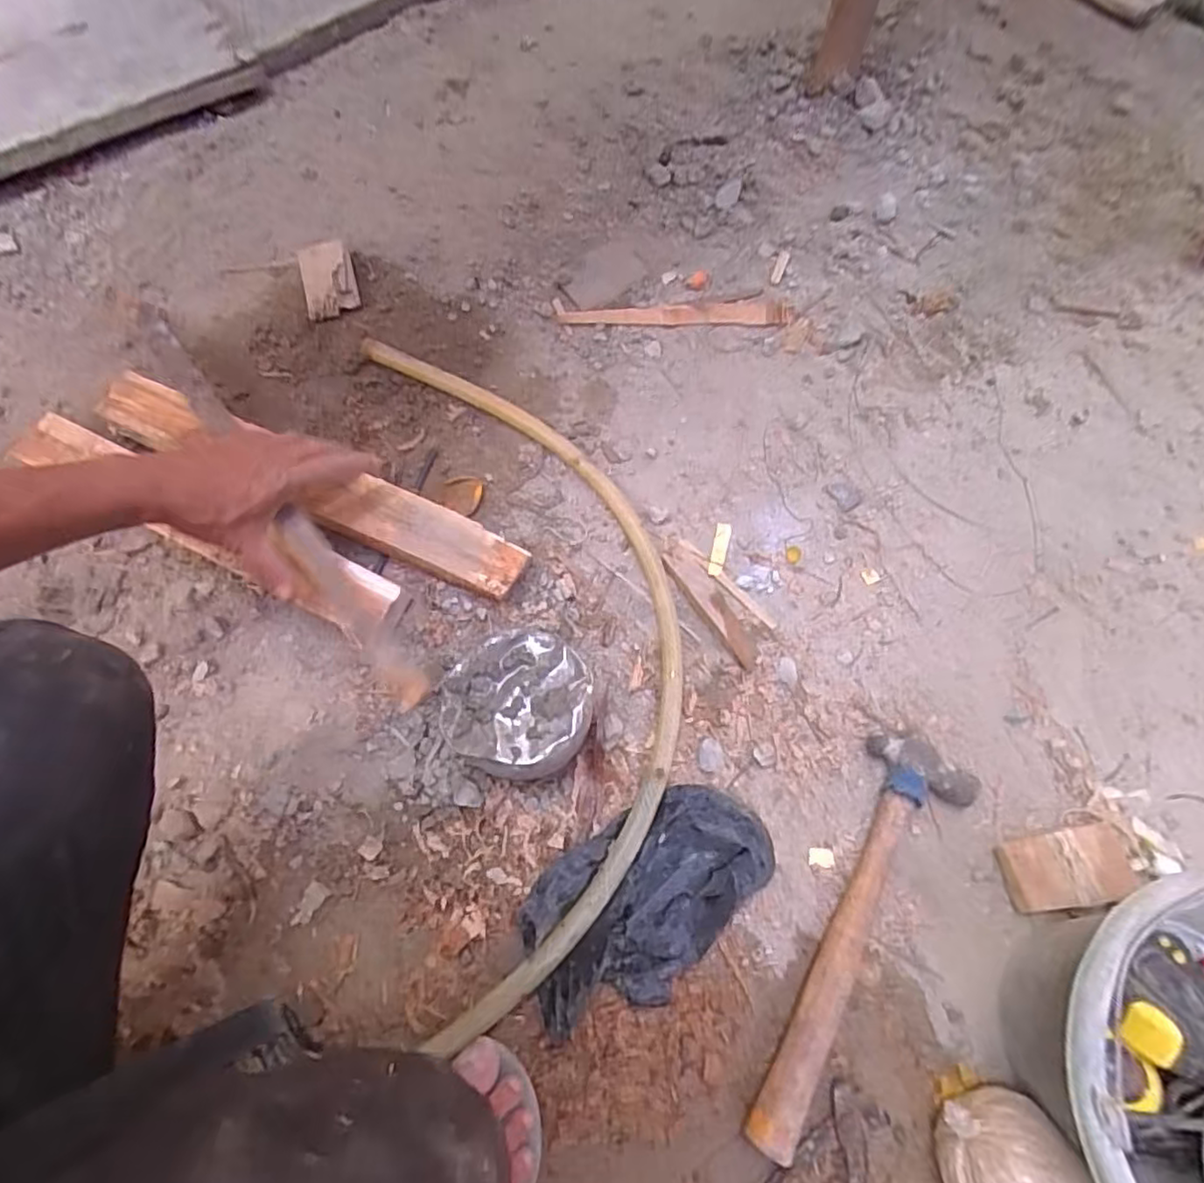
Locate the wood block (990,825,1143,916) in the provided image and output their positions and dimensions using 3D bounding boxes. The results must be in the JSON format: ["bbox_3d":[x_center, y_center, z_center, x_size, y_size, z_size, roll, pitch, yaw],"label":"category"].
[{"bbox_3d":[0.401,0.240,0.549,0.101,0.026,0.059,-8,72,-6],"label":"wood block"}]

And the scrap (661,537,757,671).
[{"bbox_3d":[0.105,0.009,0.625,0.029,0.014,0.147,-31,75,-12],"label":"scrap"}]

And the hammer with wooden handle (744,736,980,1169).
[{"bbox_3d":[0.221,0.284,0.524,0.089,0.035,0.335,26,72,6],"label":"hammer with wooden handle"}]

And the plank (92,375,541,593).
[{"bbox_3d":[-0.286,-0.102,0.623,0.448,0.029,0.060,24,71,5],"label":"plank"}]

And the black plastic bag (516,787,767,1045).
[{"bbox_3d":[0.033,0.252,0.522,0.221,0.042,0.132,-43,78,-15],"label":"black plastic bag"}]

